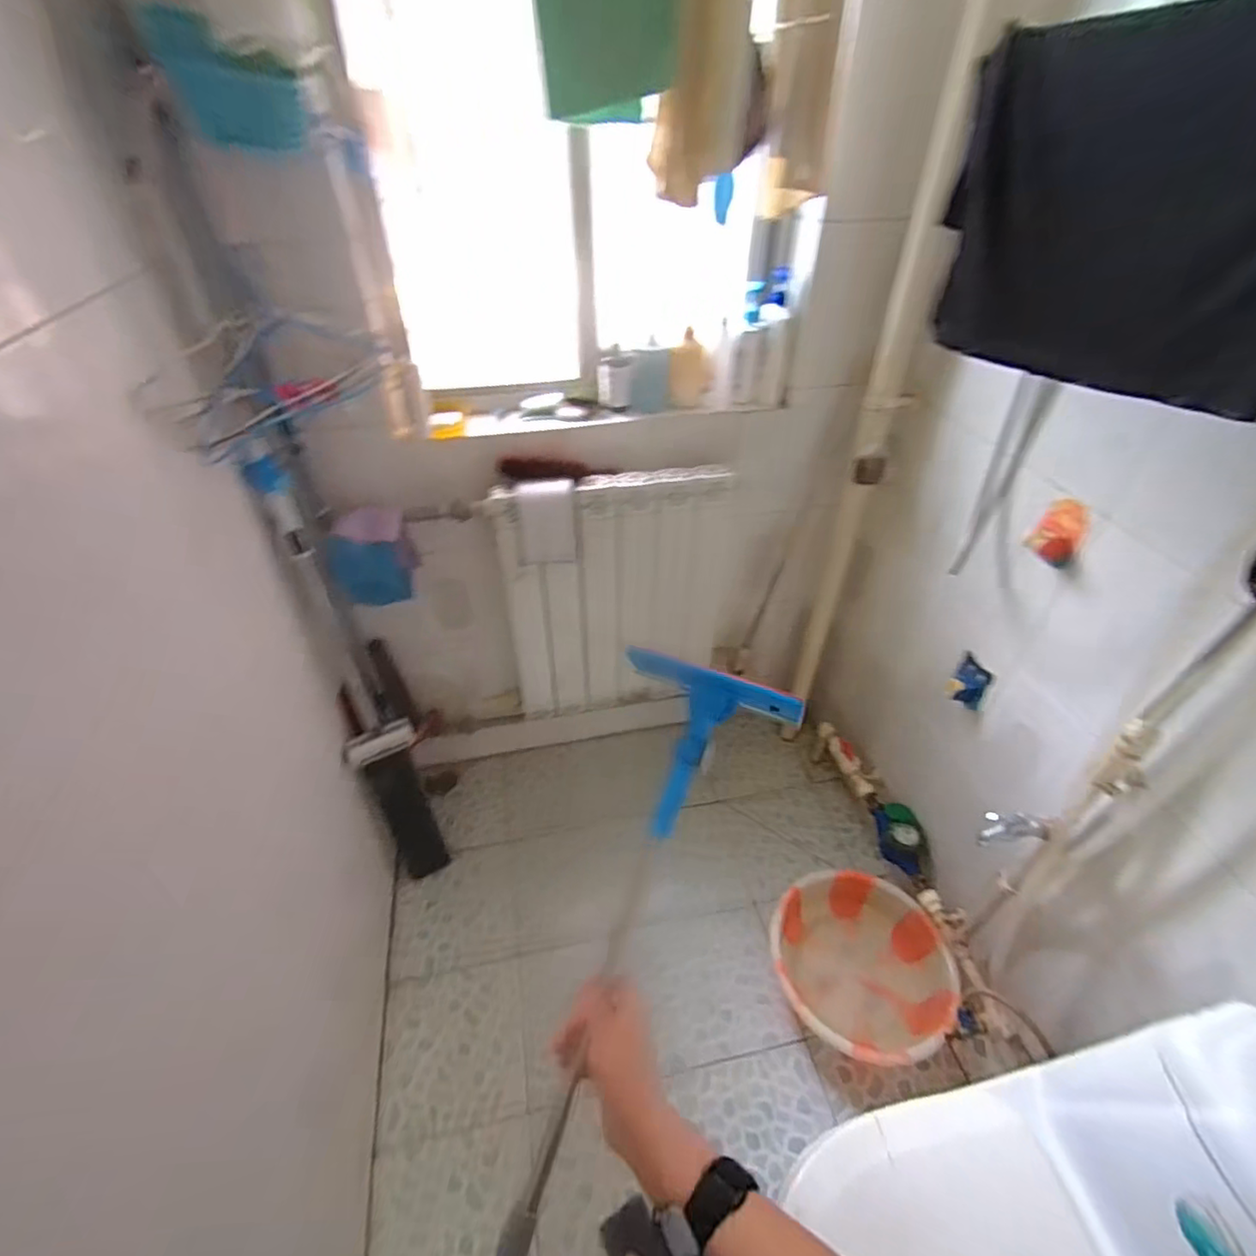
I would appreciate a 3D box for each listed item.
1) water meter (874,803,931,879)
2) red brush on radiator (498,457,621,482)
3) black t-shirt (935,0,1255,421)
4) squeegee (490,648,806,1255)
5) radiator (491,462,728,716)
[{"bbox_3d":[0.659,0.511,1.445,0.084,0.081,0.173,-7,42,-8],"label":"water meter"},{"bbox_3d":[-0.138,-0.322,1.219,0.237,0.043,0.032,-2,41,-17],"label":"red brush on radiator"},{"bbox_3d":[0.505,-0.418,0.597,0.050,0.298,0.437,-20,45,-21],"label":"black t-shirt"},{"bbox_3d":[-0.024,0.343,0.505,0.169,0.052,0.663,15,71,19],"label":"squeegee"},{"bbox_3d":[-0.025,-0.062,1.440,0.529,0.635,0.118,-3,41,-4],"label":"radiator"}]

